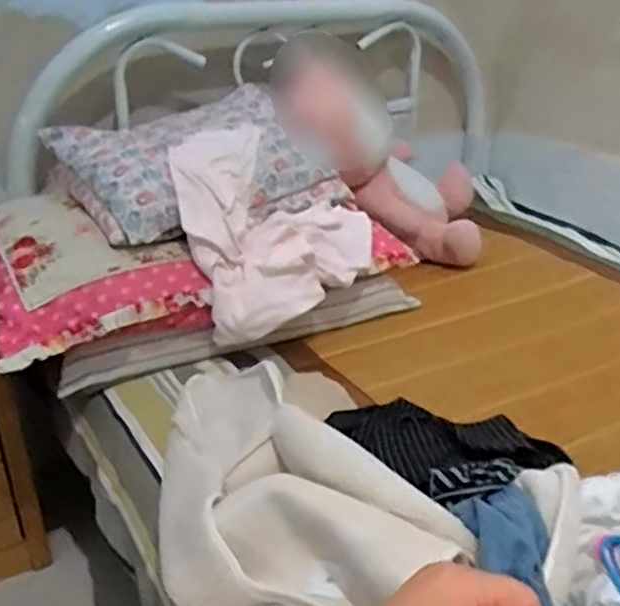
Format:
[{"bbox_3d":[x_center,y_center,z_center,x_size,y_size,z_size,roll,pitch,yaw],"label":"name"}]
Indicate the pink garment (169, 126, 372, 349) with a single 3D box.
[{"bbox_3d":[-0.057,-0.141,1.204,0.348,0.255,0.270,-15,29,-26],"label":"pink garment"}]

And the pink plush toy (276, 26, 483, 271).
[{"bbox_3d":[0.132,-0.323,1.457,0.235,0.622,0.183,-46,30,7],"label":"pink plush toy"}]

